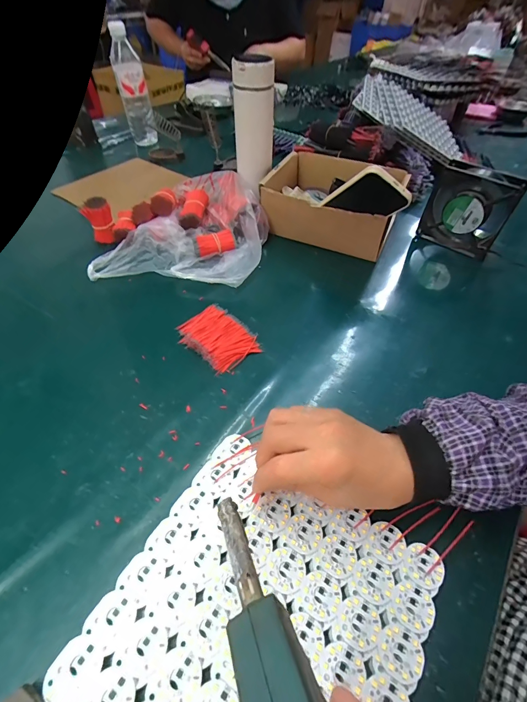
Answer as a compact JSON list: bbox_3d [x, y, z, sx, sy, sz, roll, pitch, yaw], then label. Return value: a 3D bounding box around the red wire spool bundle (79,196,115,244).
[{"bbox_3d":[-0.270,-0.213,0.550,0.040,0.064,0.039,-21,52,-19],"label":"red wire spool bundle"}]

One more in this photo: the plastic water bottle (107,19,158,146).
[{"bbox_3d":[-0.302,-0.607,0.777,0.065,0.220,0.053,-12,50,-12],"label":"plastic water bottle"}]

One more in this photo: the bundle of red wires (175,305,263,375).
[{"bbox_3d":[-0.061,-0.020,0.439,0.102,0.017,0.073,37,58,27],"label":"bundle of red wires"}]

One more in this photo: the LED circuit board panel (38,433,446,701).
[{"bbox_3d":[-0.002,0.197,0.247,0.211,0.004,0.216,26,53,20],"label":"LED circuit board panel"}]

